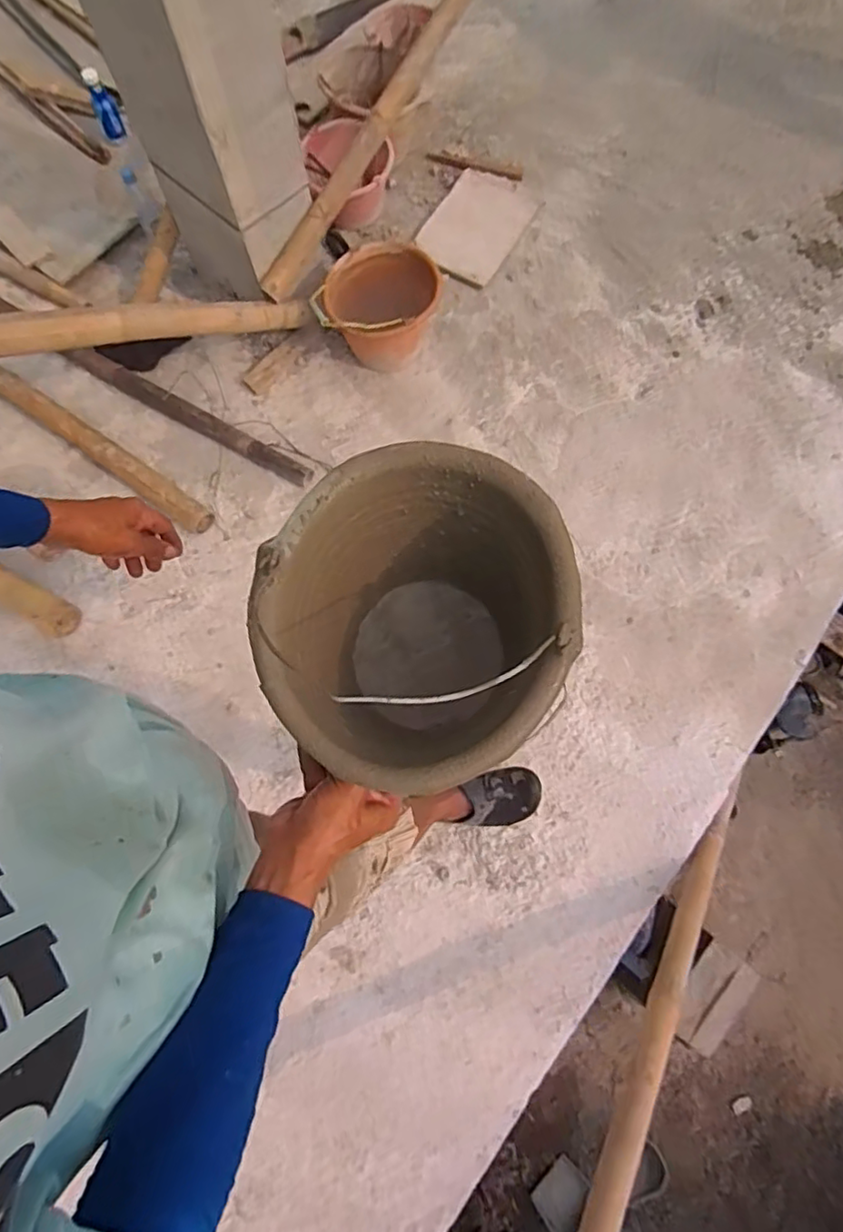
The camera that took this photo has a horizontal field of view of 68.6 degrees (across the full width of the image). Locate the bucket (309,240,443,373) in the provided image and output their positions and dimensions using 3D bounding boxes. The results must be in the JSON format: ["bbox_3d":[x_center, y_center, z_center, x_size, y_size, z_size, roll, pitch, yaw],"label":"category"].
[{"bbox_3d":[-0.102,-0.749,1.538,0.262,0.207,0.287,0,75,0],"label":"bucket"}]

